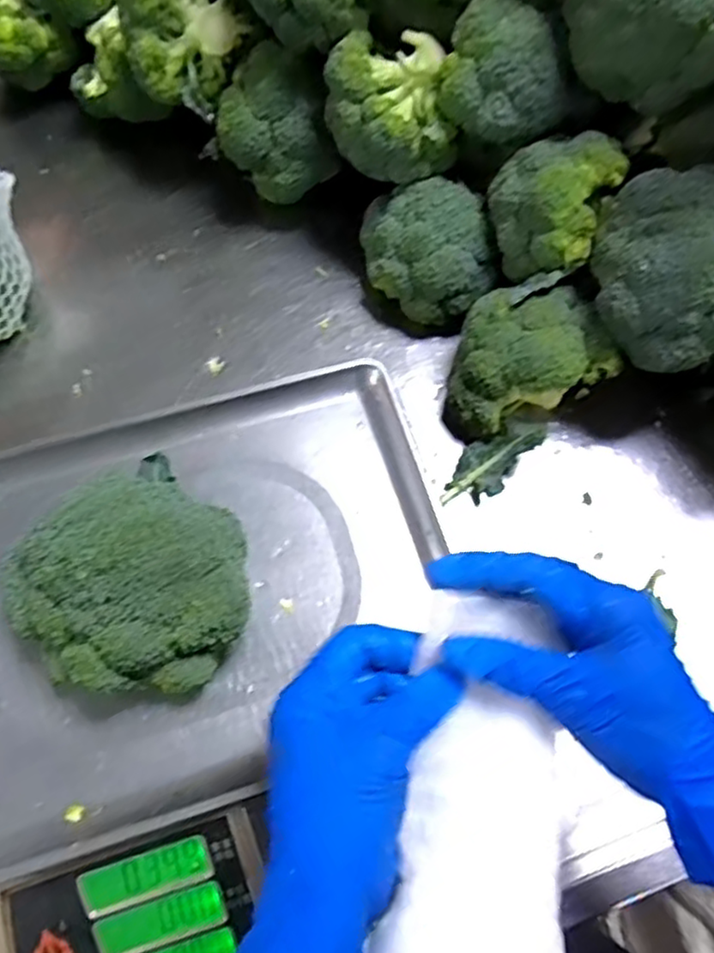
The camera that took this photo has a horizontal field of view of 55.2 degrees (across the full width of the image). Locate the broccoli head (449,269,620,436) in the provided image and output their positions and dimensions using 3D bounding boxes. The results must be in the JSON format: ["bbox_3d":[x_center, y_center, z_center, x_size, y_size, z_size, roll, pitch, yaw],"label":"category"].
[{"bbox_3d":[0.131,-0.095,0.554,0.123,0.097,0.097,-20,69,-9],"label":"broccoli head"}]

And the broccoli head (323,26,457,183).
[{"bbox_3d":[0.030,-0.300,0.551,0.092,0.069,0.099,-32,72,-13],"label":"broccoli head"}]

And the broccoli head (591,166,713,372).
[{"bbox_3d":[0.225,-0.149,0.479,0.109,0.085,0.108,0,67,-1],"label":"broccoli head"}]

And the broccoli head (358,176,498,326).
[{"bbox_3d":[0.060,-0.191,0.593,0.114,0.100,0.096,3,67,0],"label":"broccoli head"}]

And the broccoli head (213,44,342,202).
[{"bbox_3d":[-0.077,-0.301,0.627,0.086,0.126,0.095,-40,73,-15],"label":"broccoli head"}]

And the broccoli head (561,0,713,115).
[{"bbox_3d":[0.200,-0.314,0.457,0.094,0.105,0.091,-9,68,-5],"label":"broccoli head"}]

